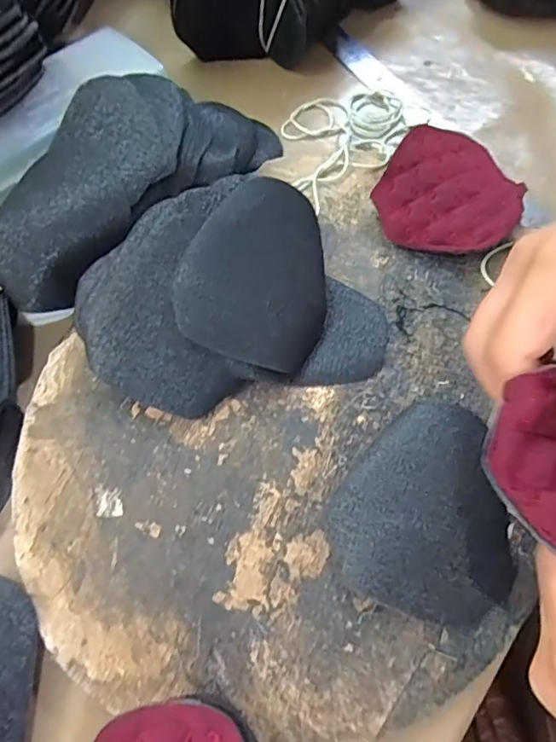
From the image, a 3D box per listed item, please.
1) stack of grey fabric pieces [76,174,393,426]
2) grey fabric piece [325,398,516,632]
[{"bbox_3d":[-0.027,-0.047,0.294,0.163,0.044,0.124,-13,65,-6],"label":"stack of grey fabric pieces"},{"bbox_3d":[0.074,0.064,0.262,0.085,0.011,0.101,17,65,9],"label":"grey fabric piece"}]

